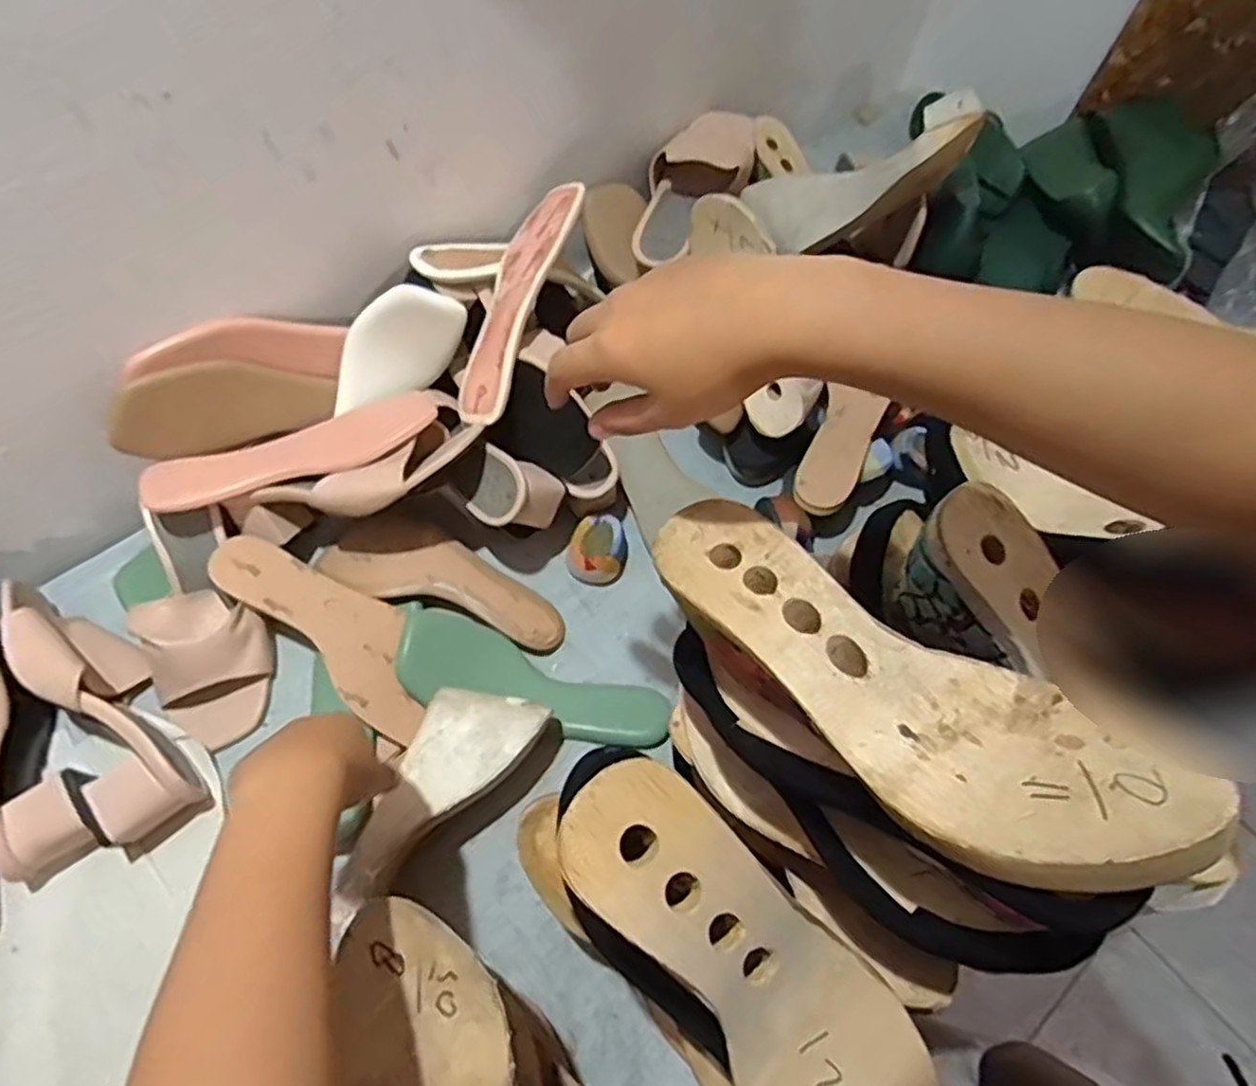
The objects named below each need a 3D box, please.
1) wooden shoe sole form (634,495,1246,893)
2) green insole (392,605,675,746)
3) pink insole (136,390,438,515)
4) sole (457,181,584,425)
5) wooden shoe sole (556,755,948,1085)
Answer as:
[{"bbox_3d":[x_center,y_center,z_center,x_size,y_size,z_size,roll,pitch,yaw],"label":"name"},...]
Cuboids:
[{"bbox_3d":[0.108,0.052,0.314,0.082,0.049,0.238,-41,59,-20],"label":"wooden shoe sole form"},{"bbox_3d":[-0.085,0.121,0.609,0.241,0.042,0.084,20,64,8],"label":"green insole"},{"bbox_3d":[-0.287,-0.080,0.631,0.239,0.034,0.075,-24,66,-14],"label":"pink insole"},{"bbox_3d":[-0.097,-0.216,0.641,0.075,0.023,0.237,8,78,40],"label":"sole"},{"bbox_3d":[0.059,0.183,0.299,0.078,0.042,0.230,-41,101,-20],"label":"wooden shoe sole"}]

